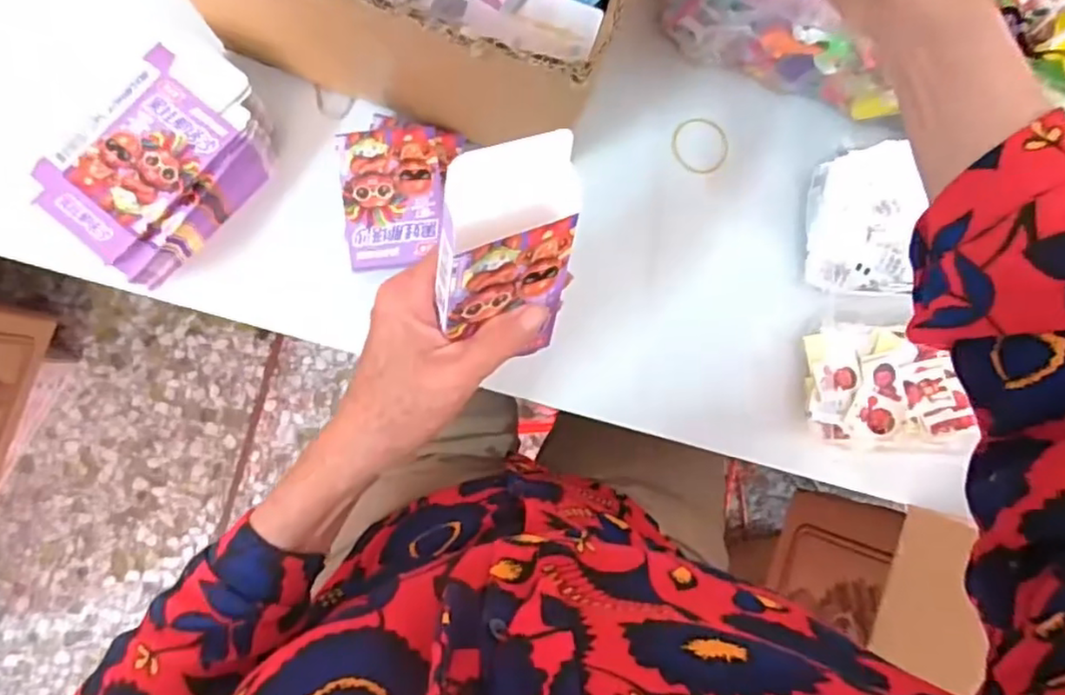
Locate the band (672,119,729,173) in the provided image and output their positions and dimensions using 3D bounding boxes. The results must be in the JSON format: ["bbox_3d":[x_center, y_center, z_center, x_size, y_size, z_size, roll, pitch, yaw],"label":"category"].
[{"bbox_3d":[0.129,-0.155,0.504,0.044,0.004,0.042,0,97,-4],"label":"band"}]

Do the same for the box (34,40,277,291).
[{"bbox_3d":[-0.237,-0.121,0.427,0.086,0.062,0.139,39,83,-3],"label":"box"}]

